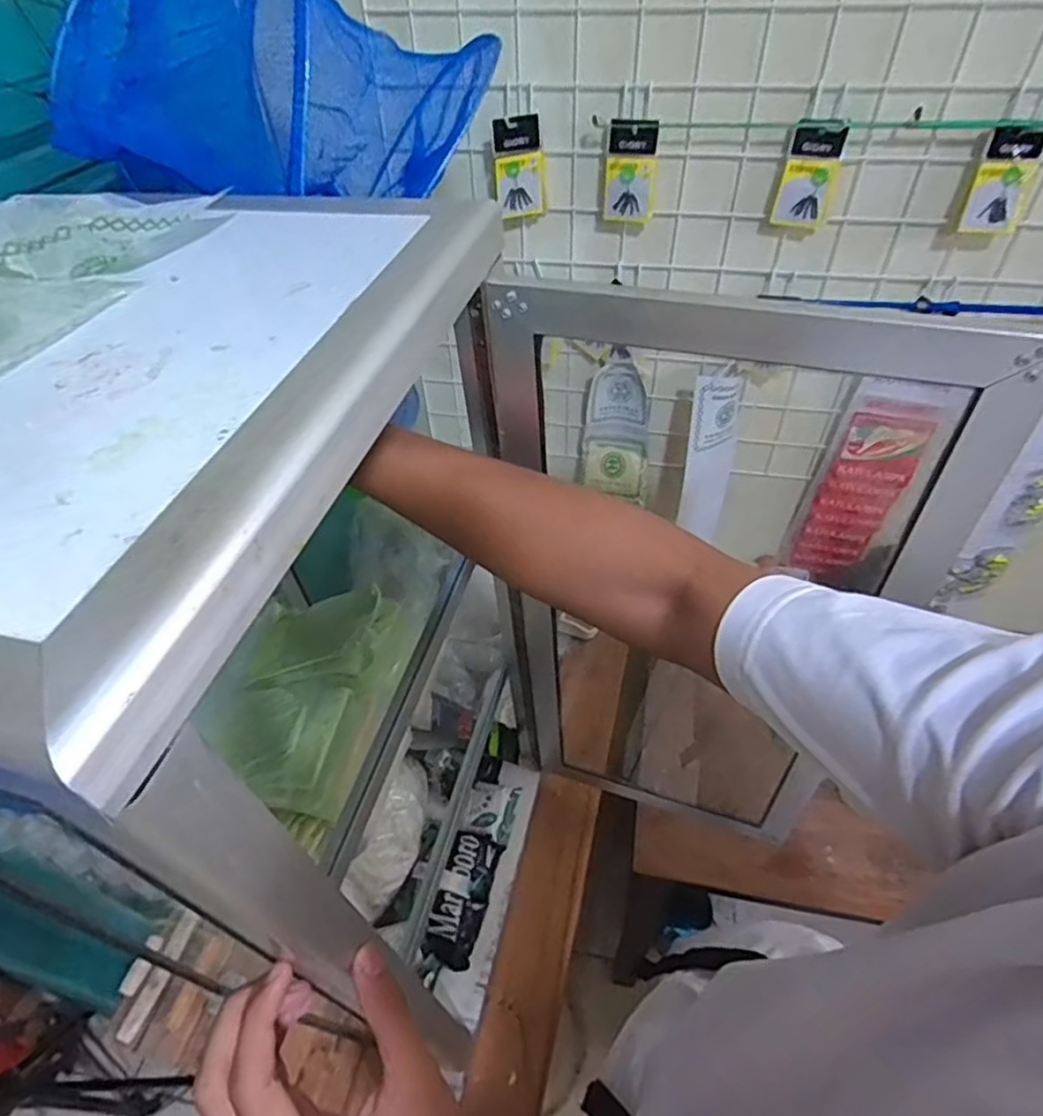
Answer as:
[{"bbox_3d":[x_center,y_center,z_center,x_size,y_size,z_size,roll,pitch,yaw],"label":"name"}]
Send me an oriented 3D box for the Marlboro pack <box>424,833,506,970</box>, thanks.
[{"bbox_3d":[-0.064,0.361,0.702,0.032,0.081,0.123,-13,39,36],"label":"Marlboro pack"}]

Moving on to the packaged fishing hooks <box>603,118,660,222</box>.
[{"bbox_3d":[0.117,-0.416,0.704,0.054,0.092,0.020,9,48,11],"label":"packaged fishing hooks"}]

